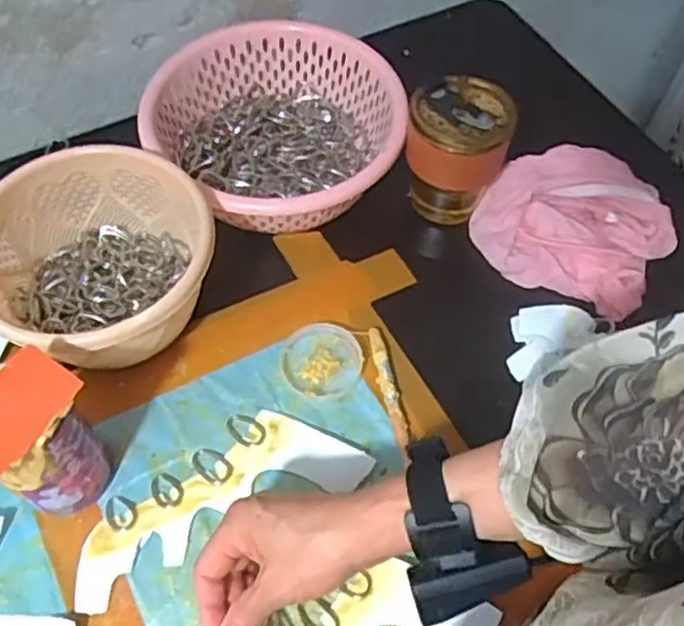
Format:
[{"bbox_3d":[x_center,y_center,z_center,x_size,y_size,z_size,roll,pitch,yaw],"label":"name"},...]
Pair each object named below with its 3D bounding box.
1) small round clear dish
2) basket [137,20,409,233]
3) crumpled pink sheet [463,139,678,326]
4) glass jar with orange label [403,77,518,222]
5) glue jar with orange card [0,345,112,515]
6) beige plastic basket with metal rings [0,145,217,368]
[{"bbox_3d":[-0.015,0.037,0.555,0.061,0.008,0.063,1,58,-1],"label":"small round clear dish"},{"bbox_3d":[-0.057,-0.158,0.628,0.205,0.093,0.204,1,58,-1],"label":"basket"},{"bbox_3d":[0.205,-0.078,0.613,0.160,0.052,0.133,26,62,14],"label":"crumpled pink sheet"},{"bbox_3d":[0.097,-0.133,0.603,0.082,0.115,0.080,1,58,-1],"label":"glass jar with orange label"},{"bbox_3d":[-0.201,0.087,0.457,0.064,0.121,0.077,30,62,16],"label":"glue jar with orange card"},{"bbox_3d":[-0.193,-0.030,0.541,0.171,0.103,0.169,12,59,6],"label":"beige plastic basket with metal rings"}]

